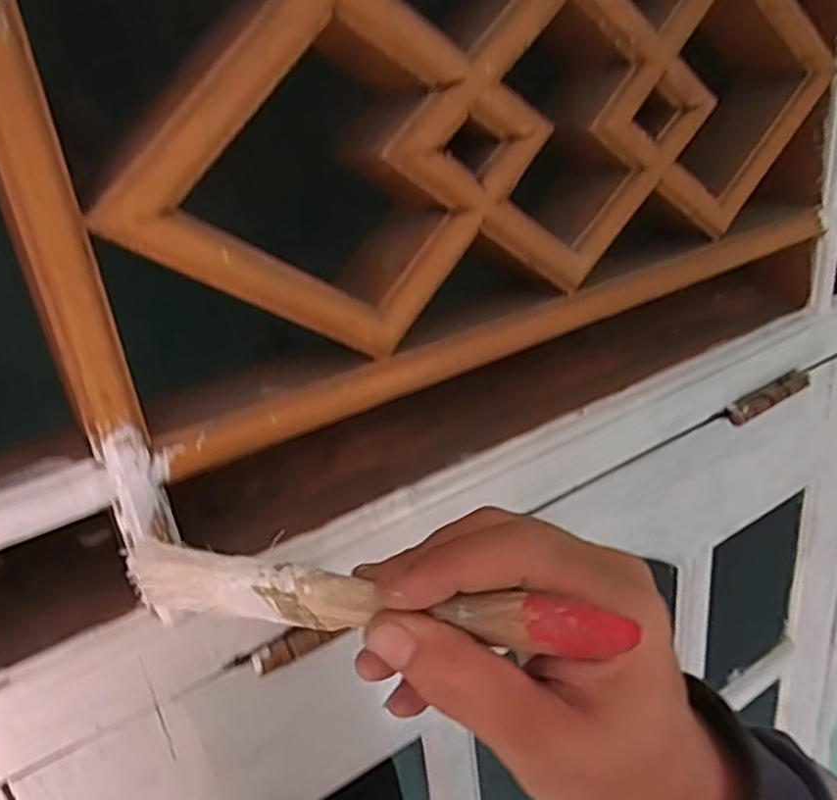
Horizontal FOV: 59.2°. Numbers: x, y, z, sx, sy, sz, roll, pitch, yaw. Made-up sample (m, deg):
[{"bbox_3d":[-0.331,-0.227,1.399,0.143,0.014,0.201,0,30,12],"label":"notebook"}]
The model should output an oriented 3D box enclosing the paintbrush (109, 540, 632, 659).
[{"bbox_3d":[-0.023,0.061,0.229,0.168,0.021,0.010,0,25,24],"label":"paintbrush"}]

